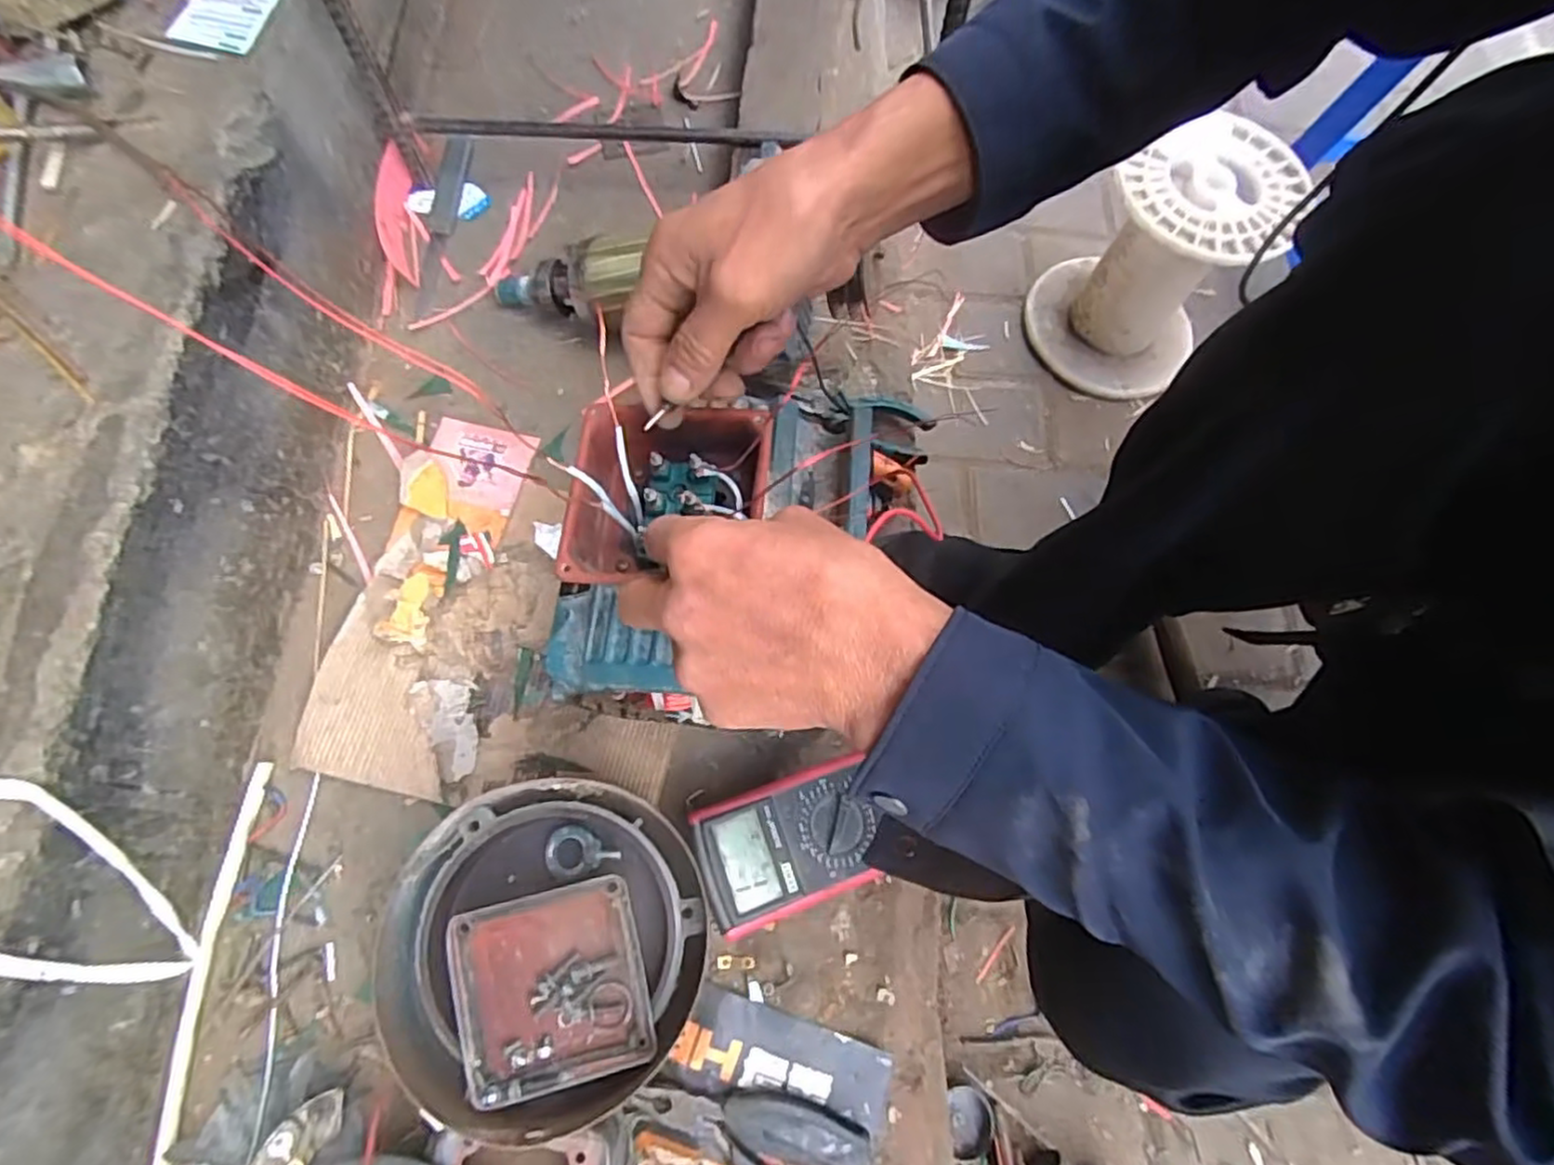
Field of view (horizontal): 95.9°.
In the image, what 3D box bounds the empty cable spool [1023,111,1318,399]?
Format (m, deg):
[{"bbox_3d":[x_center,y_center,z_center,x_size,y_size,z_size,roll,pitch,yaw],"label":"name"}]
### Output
[{"bbox_3d":[0.420,-0.358,0.803,0.186,0.221,0.170,1,71,-2],"label":"empty cable spool"}]

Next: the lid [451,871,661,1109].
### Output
[{"bbox_3d":[-0.138,0.247,0.428,0.110,0.023,0.107,-12,72,-6],"label":"lid"}]

